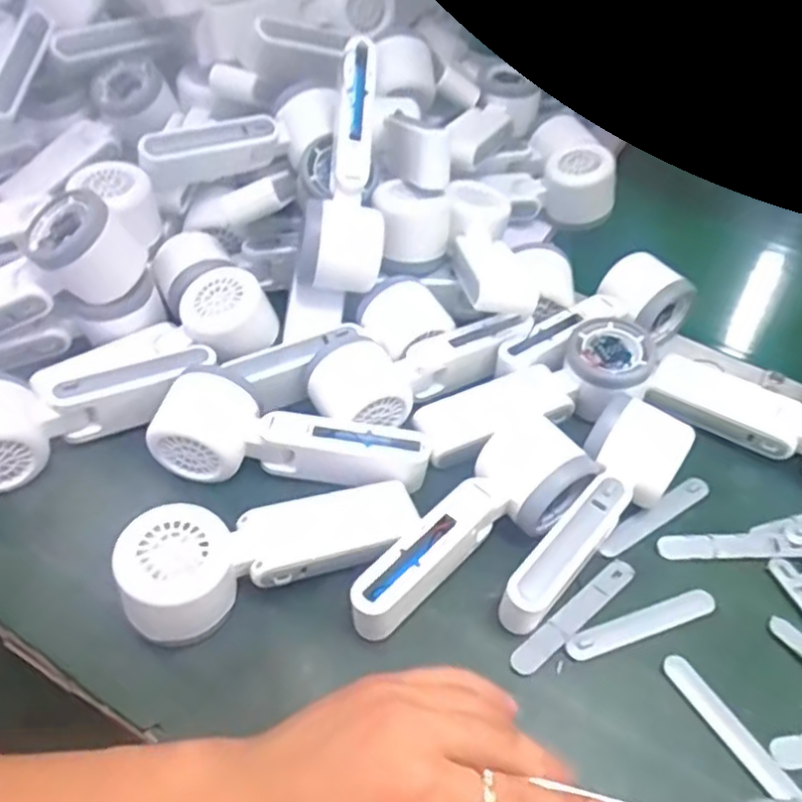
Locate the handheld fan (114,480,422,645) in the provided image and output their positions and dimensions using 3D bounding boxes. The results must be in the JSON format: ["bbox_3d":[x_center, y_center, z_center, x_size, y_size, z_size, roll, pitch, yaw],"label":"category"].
[{"bbox_3d":[-0.067,0.075,0.381,0.163,0.037,0.059,-16,52,-18],"label":"handheld fan"}]

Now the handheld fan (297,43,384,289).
[{"bbox_3d":[-0.037,-0.162,0.478,0.051,0.168,0.044,7,4,0],"label":"handheld fan"}]

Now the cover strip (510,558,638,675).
[{"bbox_3d":[0.100,0.122,0.395,0.094,0.006,0.015,-31,58,-28],"label":"cover strip"}]

